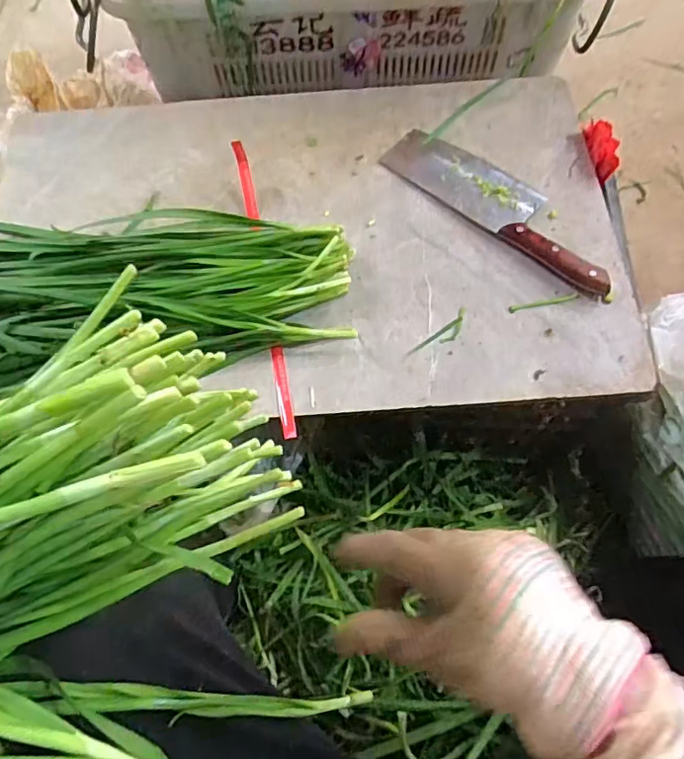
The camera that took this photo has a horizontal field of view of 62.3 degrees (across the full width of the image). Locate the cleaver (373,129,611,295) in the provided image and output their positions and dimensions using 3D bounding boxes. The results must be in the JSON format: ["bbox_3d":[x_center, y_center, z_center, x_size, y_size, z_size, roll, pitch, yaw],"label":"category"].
[{"bbox_3d":[0.173,-0.194,0.606,0.281,0.028,0.078,40,73,16],"label":"cleaver"}]

